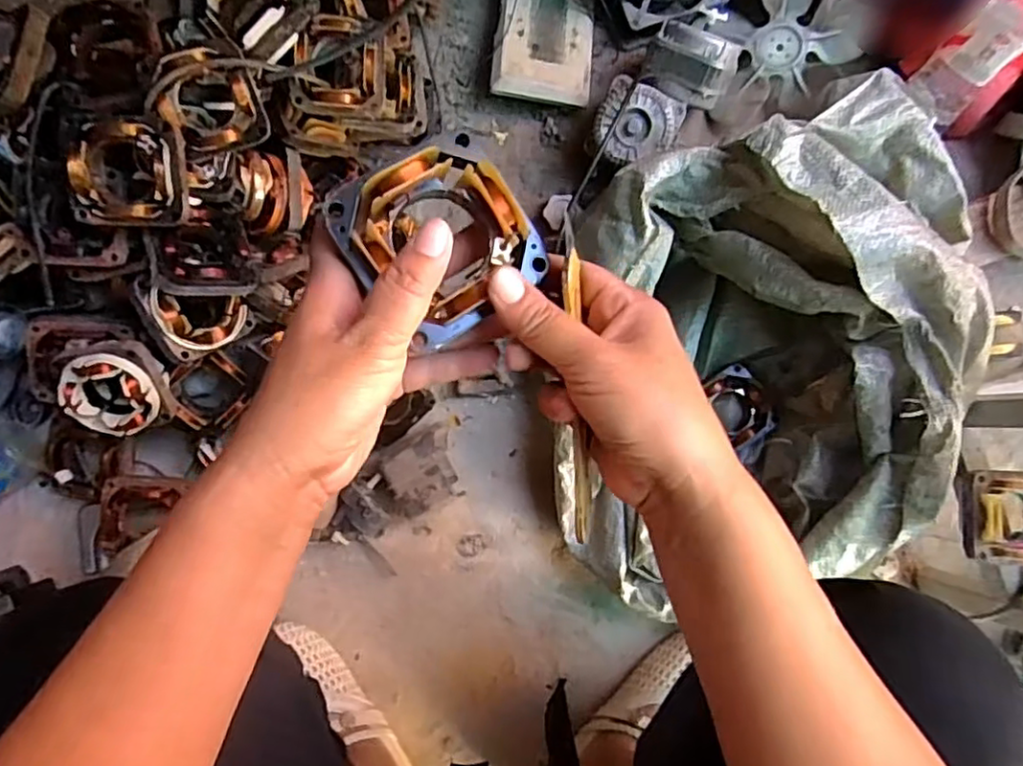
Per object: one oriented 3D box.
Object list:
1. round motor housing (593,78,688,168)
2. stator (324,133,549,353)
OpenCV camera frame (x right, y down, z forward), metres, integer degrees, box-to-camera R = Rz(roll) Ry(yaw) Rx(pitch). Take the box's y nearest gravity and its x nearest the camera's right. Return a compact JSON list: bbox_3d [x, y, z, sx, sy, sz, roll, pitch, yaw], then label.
[{"bbox_3d":[0.131,-0.269,0.672,0.080,0.040,0.080,2,108,6],"label":"round motor housing"},{"bbox_3d":[-0.032,-0.065,0.297,0.077,0.032,0.079,-36,88,-4],"label":"stator"}]

